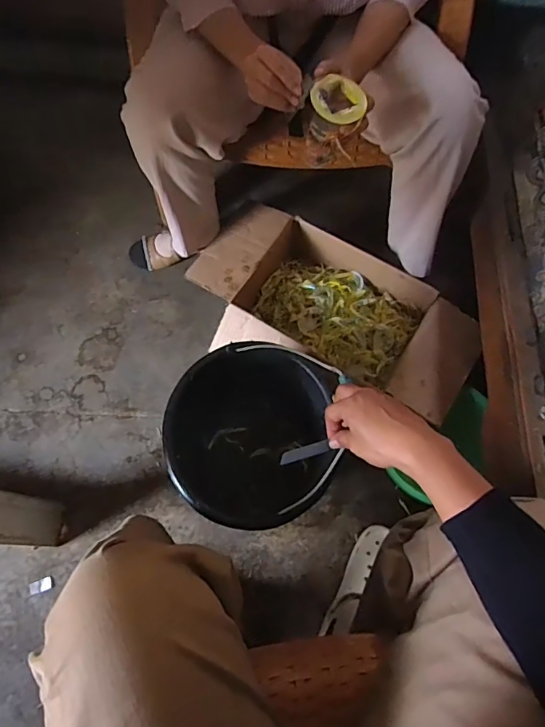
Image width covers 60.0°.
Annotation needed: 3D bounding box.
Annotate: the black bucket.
[{"bbox_3d":[-0.024,0.124,0.789,0.286,0.223,0.277,0,68,0],"label":"black bucket"}]

